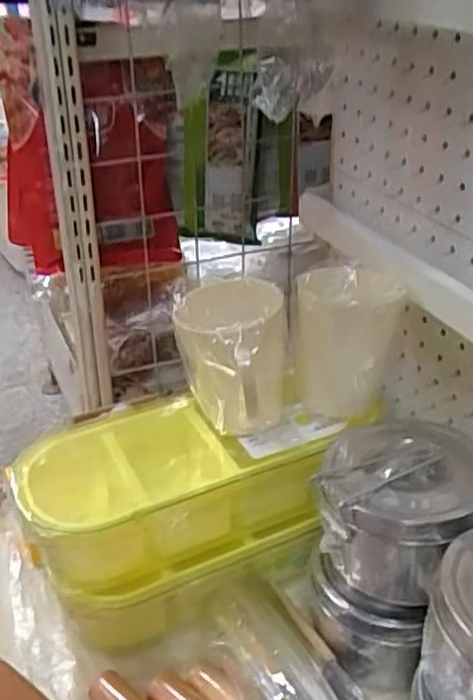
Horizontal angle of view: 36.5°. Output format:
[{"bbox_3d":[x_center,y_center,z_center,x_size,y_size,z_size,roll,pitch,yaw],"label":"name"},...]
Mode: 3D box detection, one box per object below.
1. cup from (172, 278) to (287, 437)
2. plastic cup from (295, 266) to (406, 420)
[{"bbox_3d":[-0.004,0.015,0.562,0.081,0.120,0.082,-1,31,1],"label":"cup"},{"bbox_3d":[0.091,-0.009,0.587,0.077,0.104,0.071,-1,31,1],"label":"plastic cup"}]

